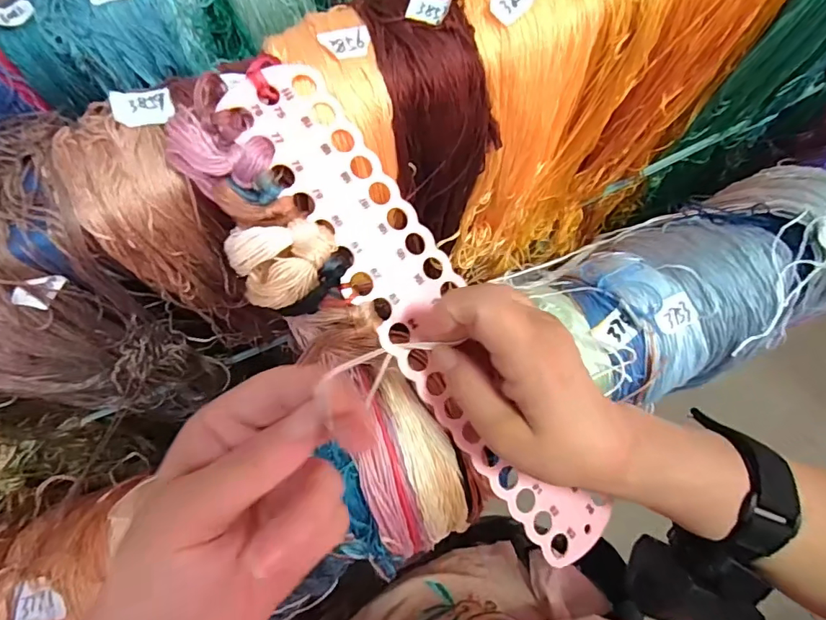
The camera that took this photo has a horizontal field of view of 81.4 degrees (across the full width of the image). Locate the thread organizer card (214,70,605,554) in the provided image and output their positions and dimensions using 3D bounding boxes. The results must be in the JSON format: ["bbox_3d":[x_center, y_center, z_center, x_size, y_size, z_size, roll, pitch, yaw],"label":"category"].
[{"bbox_3d":[0.011,0.007,0.247,0.052,0.007,0.292,-37,97,-22],"label":"thread organizer card"}]

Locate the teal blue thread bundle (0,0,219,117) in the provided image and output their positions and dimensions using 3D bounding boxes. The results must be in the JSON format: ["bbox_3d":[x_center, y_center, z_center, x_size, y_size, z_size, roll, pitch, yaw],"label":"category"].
[{"bbox_3d":[-0.226,-0.212,0.362,0.148,0.063,0.075,-21,76,-5],"label":"teal blue thread bundle"}]

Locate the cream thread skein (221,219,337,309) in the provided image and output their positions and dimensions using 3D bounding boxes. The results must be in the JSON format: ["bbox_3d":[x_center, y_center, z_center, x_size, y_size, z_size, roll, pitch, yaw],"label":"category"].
[{"bbox_3d":[-0.060,-0.022,0.225,0.048,0.019,0.034,-10,75,-2],"label":"cream thread skein"}]

